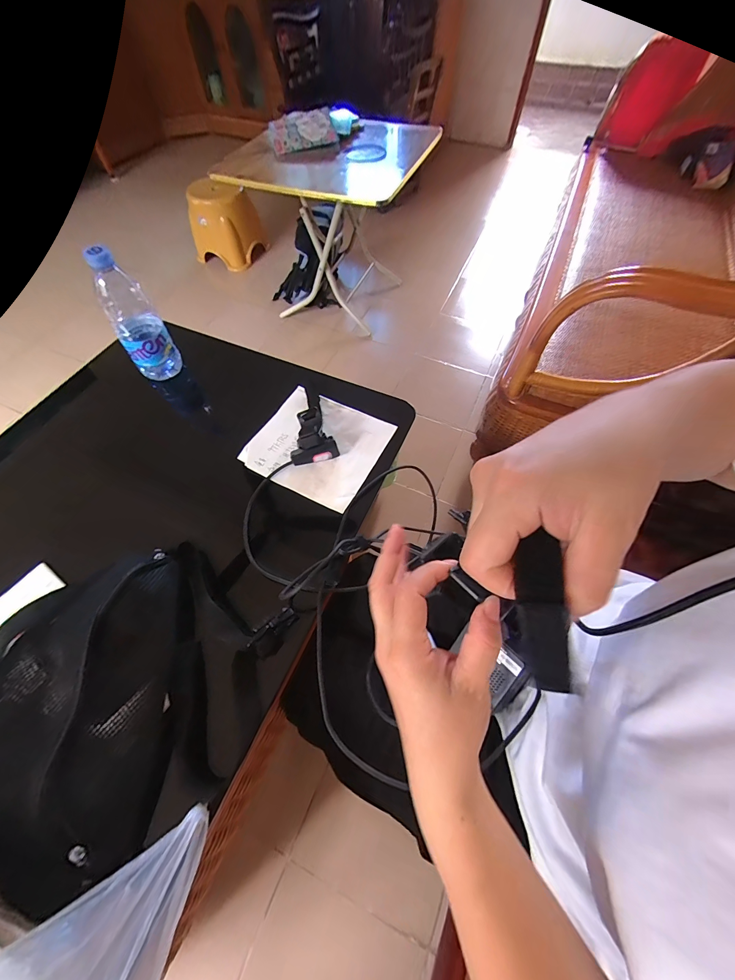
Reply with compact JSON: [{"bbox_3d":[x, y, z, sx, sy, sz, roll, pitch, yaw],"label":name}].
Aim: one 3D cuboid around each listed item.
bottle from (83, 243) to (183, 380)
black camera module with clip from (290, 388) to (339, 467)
[{"bbox_3d":[-0.366,-0.264,0.536,0.071,0.204,0.059,-33,65,-16],"label":"bottle"},{"bbox_3d":[-0.097,-0.111,0.531,0.068,0.048,0.149,-16,62,-8],"label":"black camera module with clip"}]

